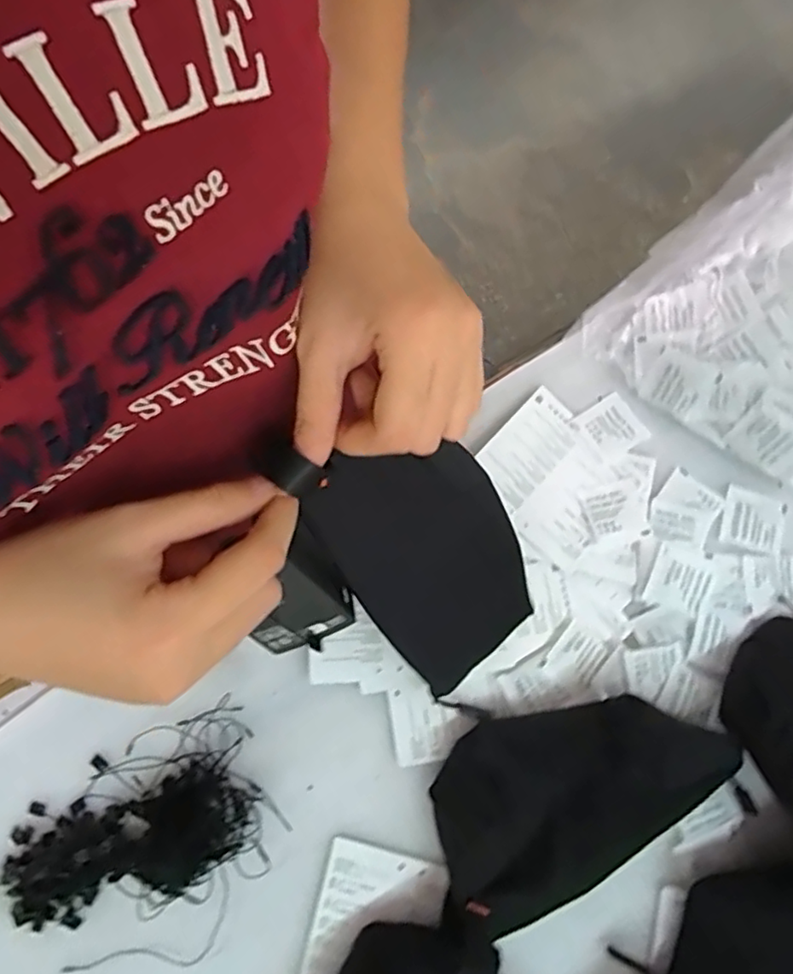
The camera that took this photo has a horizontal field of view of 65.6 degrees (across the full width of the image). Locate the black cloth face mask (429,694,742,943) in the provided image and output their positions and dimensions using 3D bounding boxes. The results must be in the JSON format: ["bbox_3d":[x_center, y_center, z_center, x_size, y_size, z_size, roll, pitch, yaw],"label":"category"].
[{"bbox_3d":[0.098,0.174,0.365,0.170,0.045,0.097,-35,79,-6],"label":"black cloth face mask"}]

